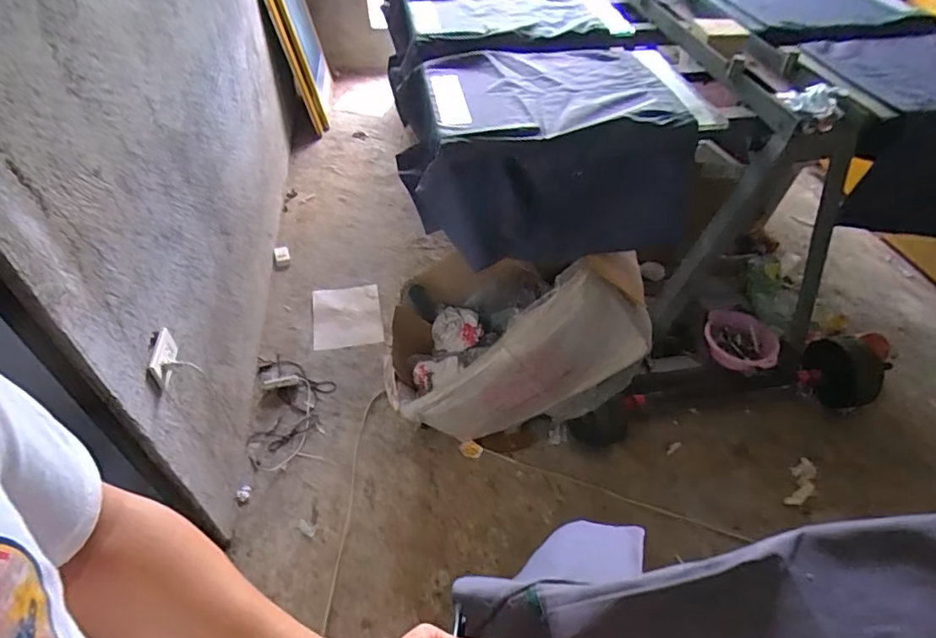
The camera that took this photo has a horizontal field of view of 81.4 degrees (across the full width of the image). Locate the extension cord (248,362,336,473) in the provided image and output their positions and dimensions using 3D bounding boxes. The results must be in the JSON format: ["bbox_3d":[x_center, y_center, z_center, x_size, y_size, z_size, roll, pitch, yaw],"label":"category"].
[{"bbox_3d":[-0.555,0.282,1.695,0.215,0.046,0.394,-5,49,-6],"label":"extension cord"}]

